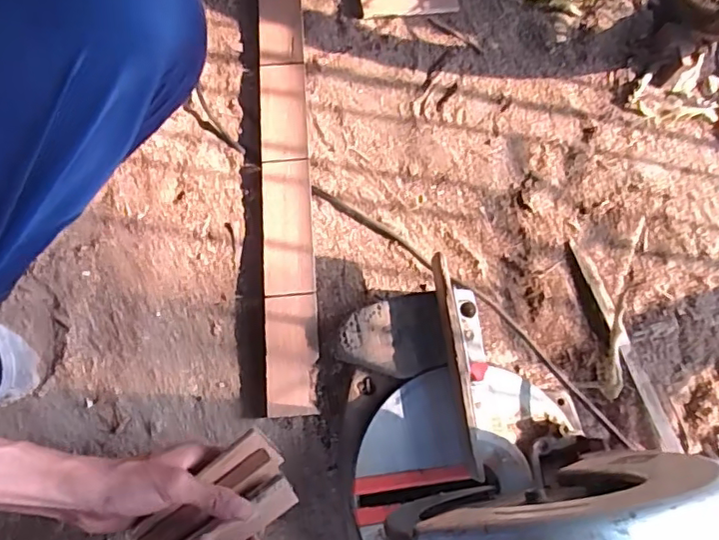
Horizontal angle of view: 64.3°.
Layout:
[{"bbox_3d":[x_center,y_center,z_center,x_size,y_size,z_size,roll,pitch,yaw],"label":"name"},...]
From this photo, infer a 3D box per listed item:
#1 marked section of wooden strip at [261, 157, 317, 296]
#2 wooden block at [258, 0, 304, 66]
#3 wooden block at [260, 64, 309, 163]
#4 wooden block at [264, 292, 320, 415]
[{"bbox_3d":[-0.079,-0.046,0.632,0.053,0.018,0.153,-3,73,-3],"label":"marked section of wooden strip"},{"bbox_3d":[-0.098,-0.304,0.712,0.053,0.014,0.120,-3,73,-3],"label":"wooden block"},{"bbox_3d":[-0.090,-0.186,0.678,0.053,0.021,0.129,-3,73,-2],"label":"wooden block"},{"bbox_3d":[-0.070,0.089,0.597,0.054,0.021,0.122,-3,73,-2],"label":"wooden block"}]

